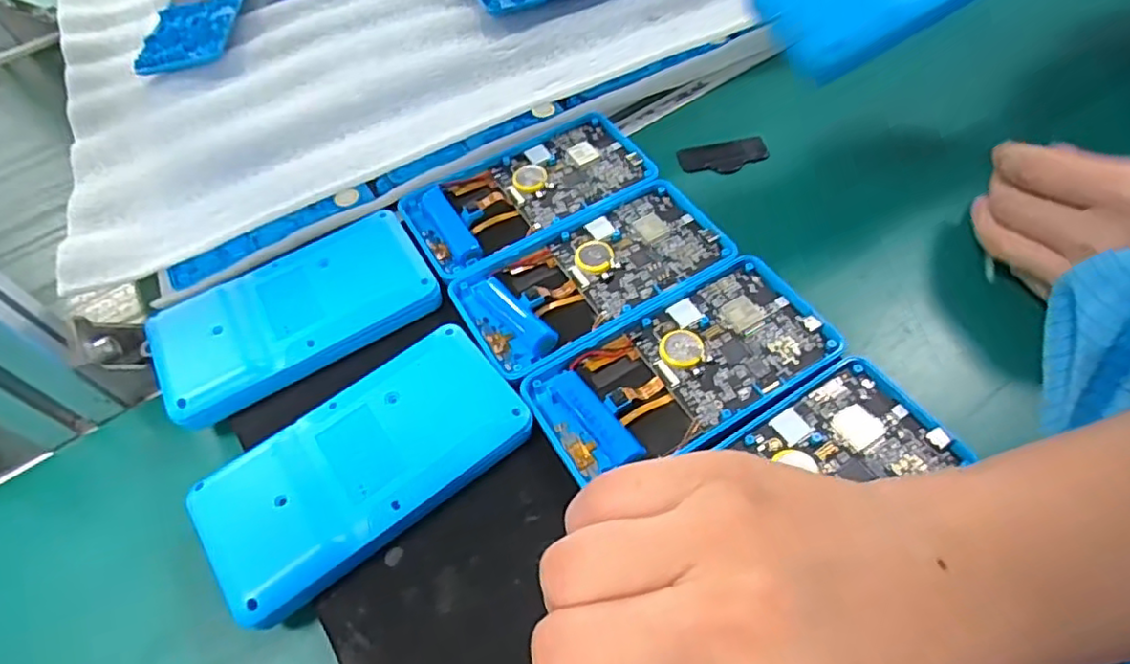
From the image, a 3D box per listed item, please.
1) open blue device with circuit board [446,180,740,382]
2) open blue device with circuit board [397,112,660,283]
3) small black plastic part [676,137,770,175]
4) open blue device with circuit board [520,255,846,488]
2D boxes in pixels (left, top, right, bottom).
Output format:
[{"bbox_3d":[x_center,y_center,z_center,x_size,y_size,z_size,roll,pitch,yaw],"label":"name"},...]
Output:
[{"bbox_3d":[0.015,-0.033,0.322,0.135,0.015,0.069,-29,61,-12],"label":"open blue device with circuit board"},{"bbox_3d":[-0.021,-0.082,0.358,0.136,0.013,0.070,-29,61,-12],"label":"open blue device with circuit board"},{"bbox_3d":[0.099,-0.110,0.395,0.054,0.006,0.023,-5,59,2],"label":"small black plastic part"},{"bbox_3d":[0.053,0.014,0.287,0.136,0.016,0.069,-29,61,-12],"label":"open blue device with circuit board"}]

